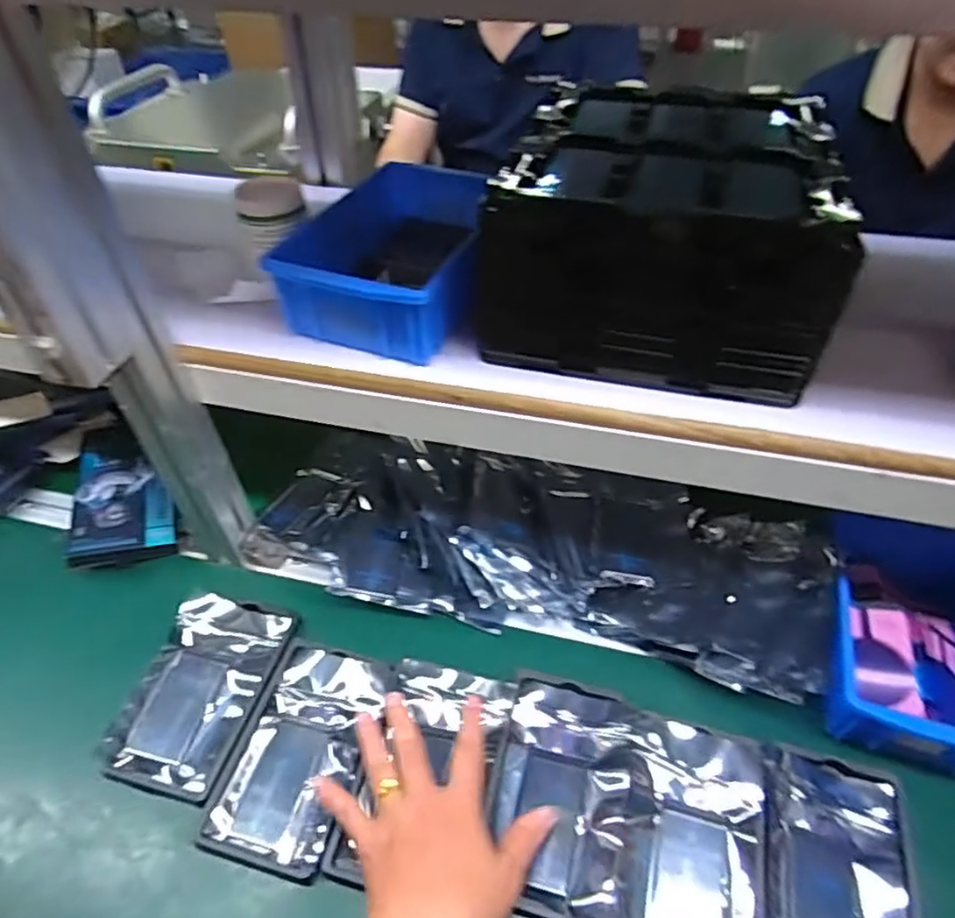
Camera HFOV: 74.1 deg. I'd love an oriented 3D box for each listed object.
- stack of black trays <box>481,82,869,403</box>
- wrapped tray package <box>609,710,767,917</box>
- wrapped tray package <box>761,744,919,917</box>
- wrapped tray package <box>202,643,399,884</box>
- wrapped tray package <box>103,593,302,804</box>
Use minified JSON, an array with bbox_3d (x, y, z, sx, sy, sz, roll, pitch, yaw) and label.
[{"bbox_3d":[0.134,-0.175,0.474,0.220,0.129,0.232,10,45,10],"label":"stack of black trays"},{"bbox_3d":[0.148,0.262,0.434,0.096,0.017,0.154,11,45,11],"label":"wrapped tray package"},{"bbox_3d":[0.241,0.282,0.421,0.094,0.022,0.155,10,45,11],"label":"wrapped tray package"},{"bbox_3d":[-0.134,0.221,0.486,0.097,0.021,0.157,10,45,10],"label":"wrapped tray package"},{"bbox_3d":[-0.224,0.185,0.518,0.099,0.026,0.156,11,45,11],"label":"wrapped tray package"}]

